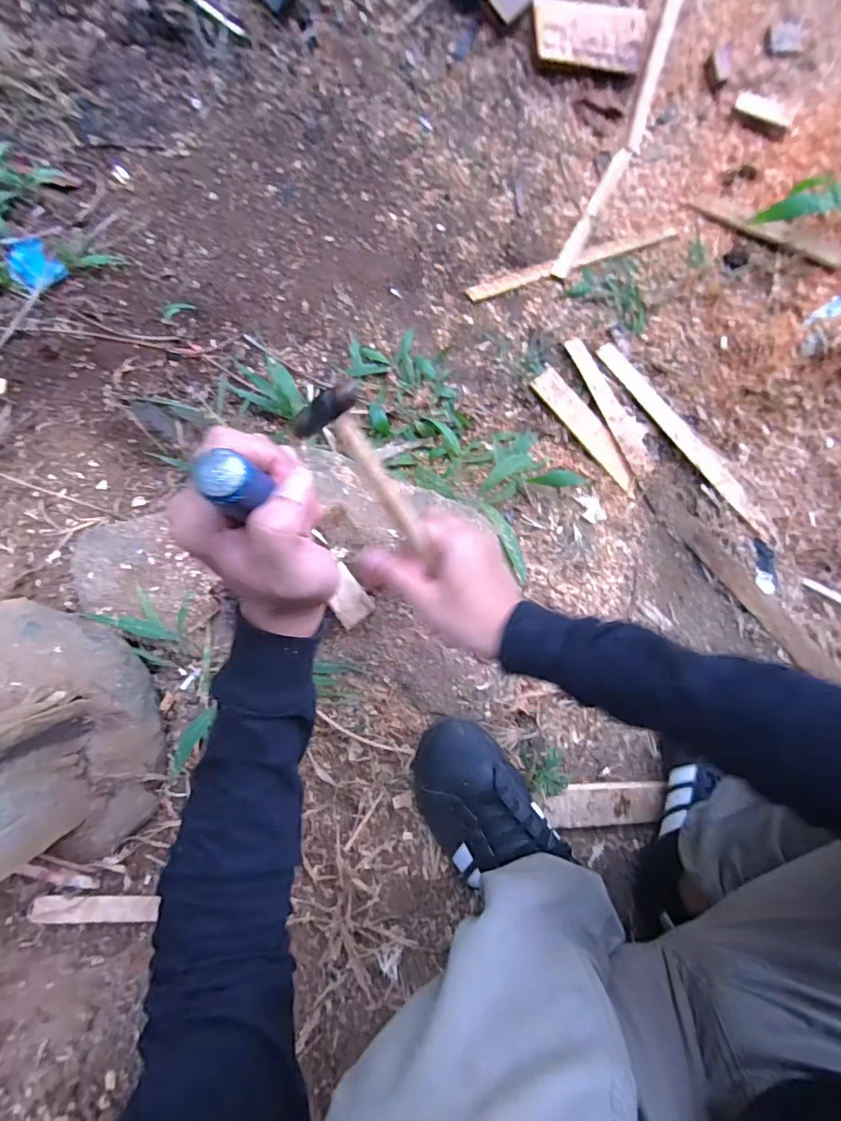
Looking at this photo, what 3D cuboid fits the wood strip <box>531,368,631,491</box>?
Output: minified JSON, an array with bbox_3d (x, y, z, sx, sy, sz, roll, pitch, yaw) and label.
[{"bbox_3d":[0.256,-0.206,0.763,0.043,0.009,0.214,-39,84,0],"label":"wood strip"}]

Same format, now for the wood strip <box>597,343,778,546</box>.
[{"bbox_3d":[0.412,-0.188,0.768,0.035,0.012,0.385,-36,81,-3],"label":"wood strip"}]

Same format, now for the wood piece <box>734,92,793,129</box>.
[{"bbox_3d":[0.675,-0.886,0.977,0.118,0.026,0.021,41,90,15],"label":"wood piece"}]

